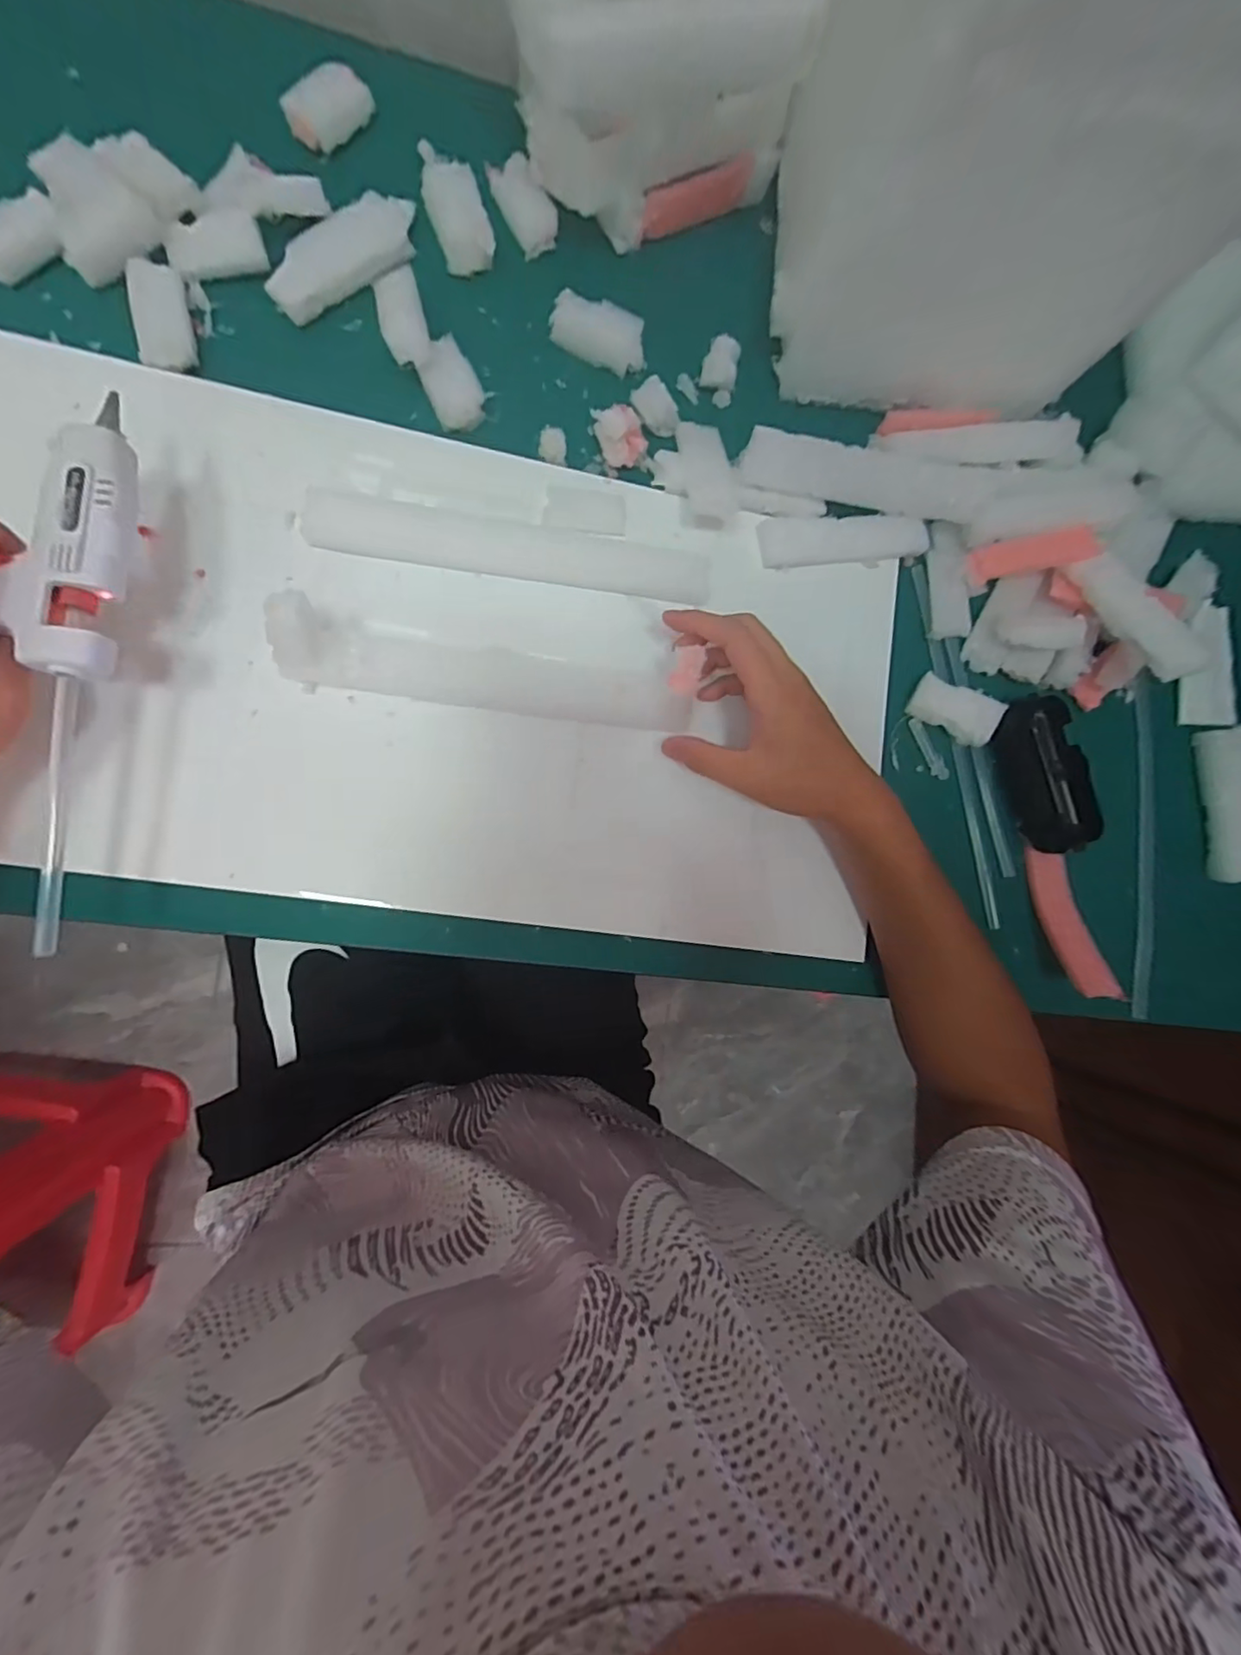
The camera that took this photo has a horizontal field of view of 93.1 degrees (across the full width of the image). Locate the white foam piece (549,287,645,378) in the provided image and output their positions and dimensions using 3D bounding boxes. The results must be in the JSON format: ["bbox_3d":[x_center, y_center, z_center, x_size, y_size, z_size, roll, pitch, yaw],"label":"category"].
[{"bbox_3d":[-0.014,-0.334,0.397,0.065,0.017,0.029,20,84,-7],"label":"white foam piece"}]

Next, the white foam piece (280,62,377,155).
[{"bbox_3d":[-0.187,-0.464,0.379,0.028,0.015,0.058,41,82,-5],"label":"white foam piece"}]

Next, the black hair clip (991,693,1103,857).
[{"bbox_3d":[0.311,-0.039,0.429,0.052,0.025,0.109,-17,90,-10],"label":"black hair clip"}]

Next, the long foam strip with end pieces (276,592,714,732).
[{"bbox_3d":[-0.066,-0.091,0.343,0.241,0.058,0.045,2,87,-9],"label":"long foam strip with end pieces"}]

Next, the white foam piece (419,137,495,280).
[{"bbox_3d":[-0.107,-0.403,0.384,0.035,0.023,0.062,-23,91,-10],"label":"white foam piece"}]

